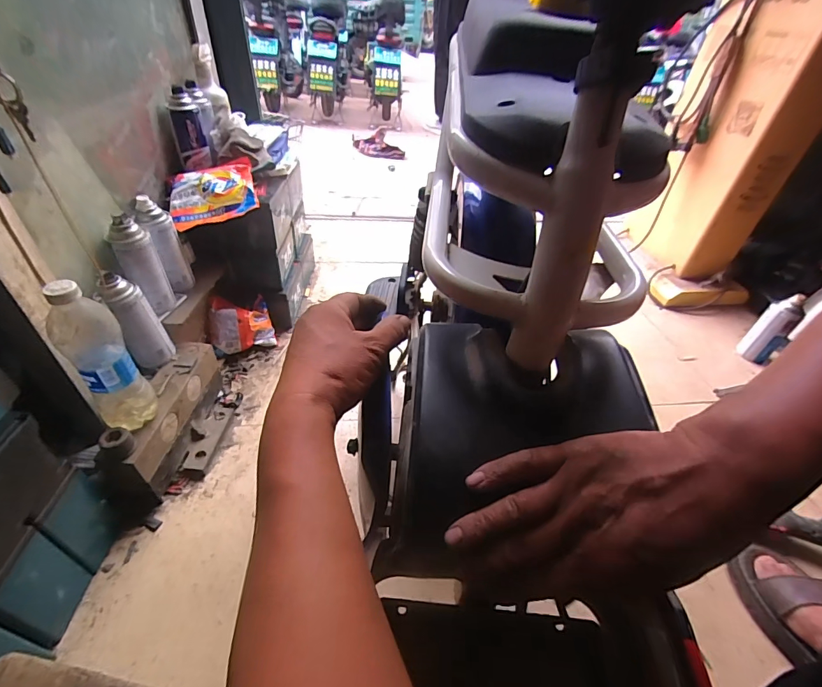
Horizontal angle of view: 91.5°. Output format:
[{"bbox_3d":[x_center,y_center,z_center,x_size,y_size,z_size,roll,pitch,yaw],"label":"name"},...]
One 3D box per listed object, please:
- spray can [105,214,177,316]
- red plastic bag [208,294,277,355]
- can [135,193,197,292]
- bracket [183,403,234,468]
[{"bbox_3d":[-0.422,-0.119,0.633,0.052,0.154,0.046,-22,48,-27],"label":"spray can"},{"bbox_3d":[-0.361,-0.036,0.858,0.124,0.096,0.095,-14,45,-20],"label":"red plastic bag"},{"bbox_3d":[-0.421,-0.167,0.694,0.050,0.159,0.061,-25,49,-29],"label":"can"},{"bbox_3d":[-0.346,0.155,0.695,0.040,0.033,0.138,7,42,2],"label":"bracket"}]

